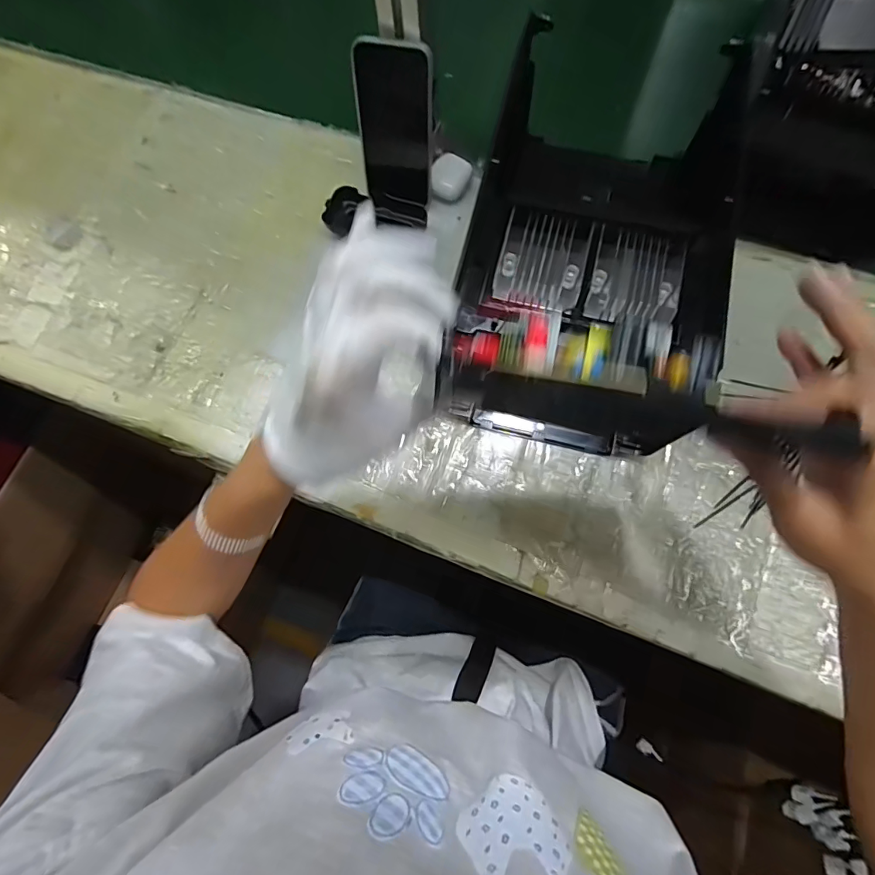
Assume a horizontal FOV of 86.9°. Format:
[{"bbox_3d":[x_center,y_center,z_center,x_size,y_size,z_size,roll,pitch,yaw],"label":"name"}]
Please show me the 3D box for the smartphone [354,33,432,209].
[{"bbox_3d":[-0.042,-0.305,0.456,0.071,0.135,0.009,9,53,4],"label":"smartphone"}]

